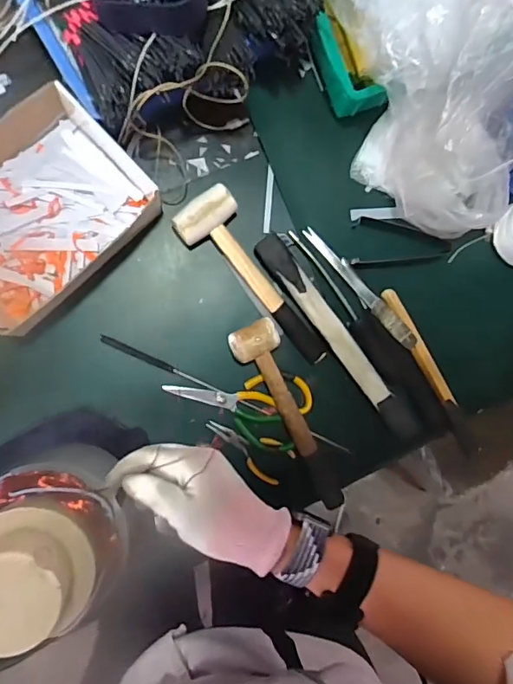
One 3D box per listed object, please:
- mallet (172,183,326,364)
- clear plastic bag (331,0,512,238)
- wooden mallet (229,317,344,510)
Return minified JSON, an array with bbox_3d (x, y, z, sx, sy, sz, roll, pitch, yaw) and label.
[{"bbox_3d":[0.002,-0.075,0.633,0.080,0.042,0.262,-39,96,-7],"label":"mallet"},{"bbox_3d":[0.240,-0.328,0.566,0.220,0.279,0.370,-19,93,-9],"label":"clear plastic bag"},{"bbox_3d":[0.045,0.099,0.645,0.066,0.043,0.265,-27,94,-8],"label":"wooden mallet"}]

